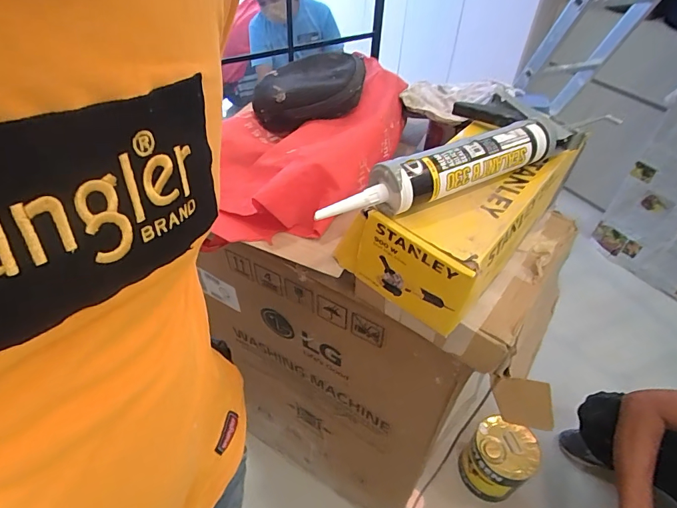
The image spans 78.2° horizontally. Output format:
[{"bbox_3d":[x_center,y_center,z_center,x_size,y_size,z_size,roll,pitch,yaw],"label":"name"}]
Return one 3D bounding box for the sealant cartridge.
[{"bbox_3d":[0.128,-0.094,0.436,0.308,0.043,0.049,-20,49,-21],"label":"sealant cartridge"}]

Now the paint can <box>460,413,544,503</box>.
[{"bbox_3d":[0.460,0.594,1.204,0.164,0.209,0.174,-21,50,-23],"label":"paint can"}]

